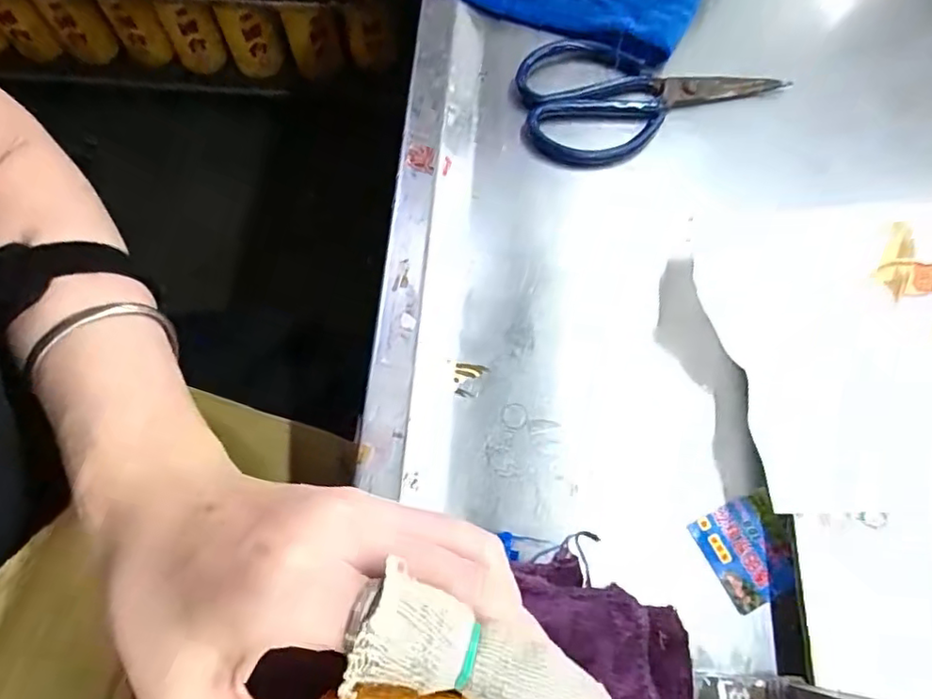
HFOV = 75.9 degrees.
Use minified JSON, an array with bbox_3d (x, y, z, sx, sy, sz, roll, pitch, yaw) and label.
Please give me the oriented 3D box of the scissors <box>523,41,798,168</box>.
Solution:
[{"bbox_3d":[0.112,-0.176,0.389,0.172,0.009,0.096,-24,70,-10],"label":"scissors"}]

